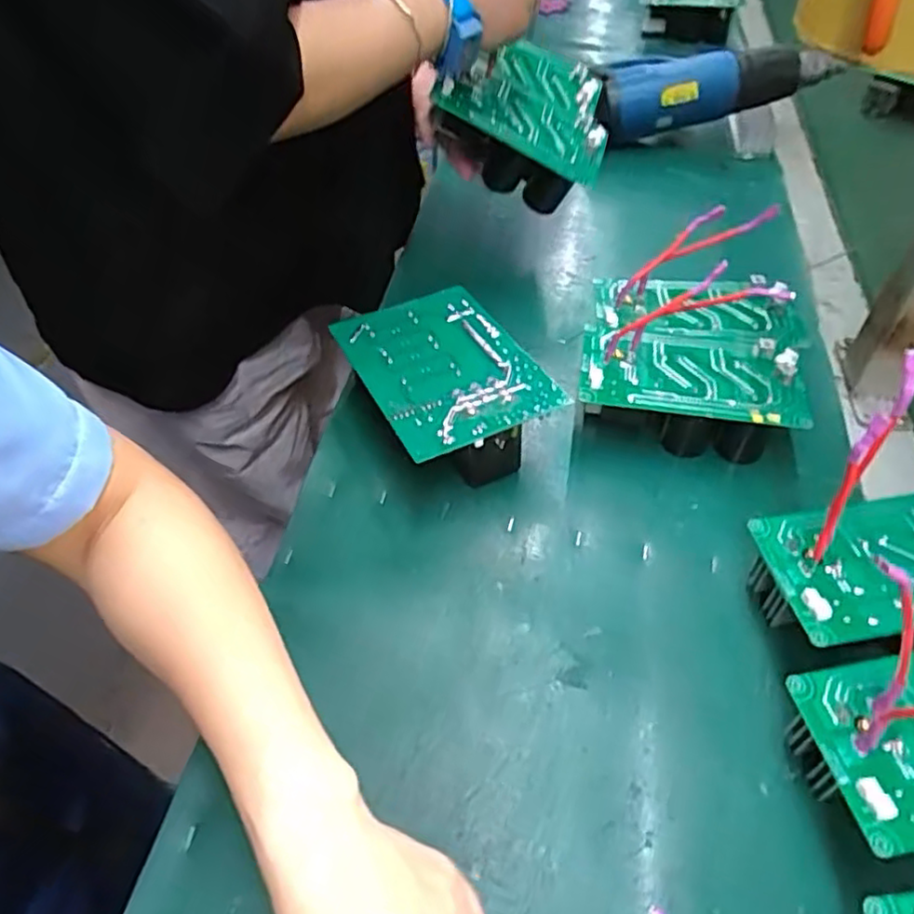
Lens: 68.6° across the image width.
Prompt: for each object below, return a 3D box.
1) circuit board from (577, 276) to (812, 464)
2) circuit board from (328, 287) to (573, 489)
[{"bbox_3d":[0.179,-0.071,0.520,0.165,0.066,0.150,6,49,6],"label":"circuit board"},{"bbox_3d":[-0.009,-0.047,0.498,0.112,0.066,0.156,-22,52,-18],"label":"circuit board"}]

